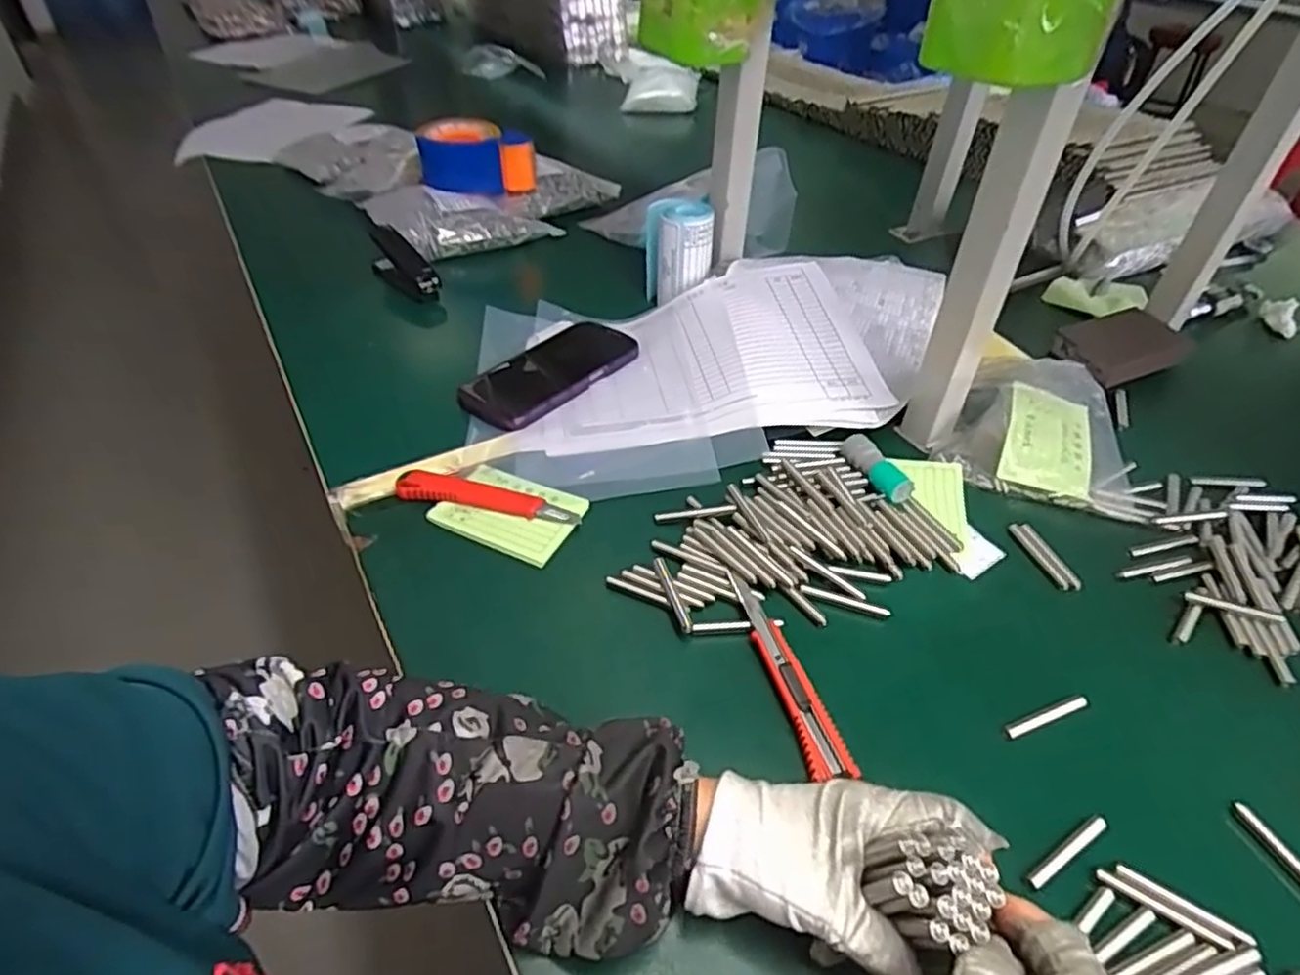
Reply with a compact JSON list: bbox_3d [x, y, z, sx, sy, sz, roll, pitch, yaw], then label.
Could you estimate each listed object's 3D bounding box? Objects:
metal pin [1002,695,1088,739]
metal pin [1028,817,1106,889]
[{"bbox_3d":[0.226,0.131,0.409,0.058,0.004,0.009,-14,45,-17],"label":"metal pin"},{"bbox_3d":[0.207,0.180,0.354,0.056,0.004,0.007,-21,49,-24],"label":"metal pin"}]

